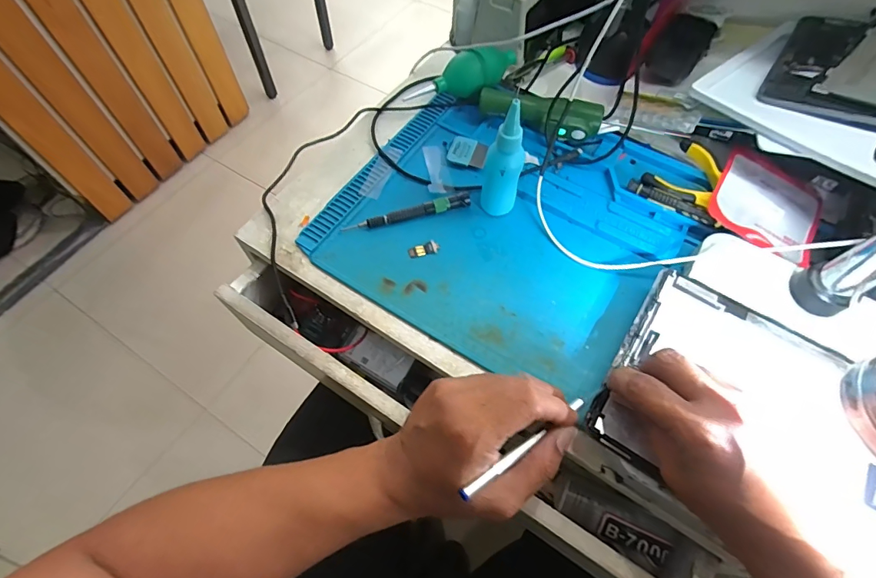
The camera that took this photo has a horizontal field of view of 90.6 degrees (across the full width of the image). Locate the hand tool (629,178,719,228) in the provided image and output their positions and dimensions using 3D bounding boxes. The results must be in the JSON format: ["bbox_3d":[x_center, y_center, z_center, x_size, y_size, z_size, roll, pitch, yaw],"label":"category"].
[{"bbox_3d":[0.242,-0.090,0.446,0.093,0.012,0.014,32,65,16],"label":"hand tool"}]

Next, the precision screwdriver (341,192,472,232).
[{"bbox_3d":[-0.030,-0.077,0.438,0.130,0.014,0.011,-13,62,-8],"label":"precision screwdriver"}]

